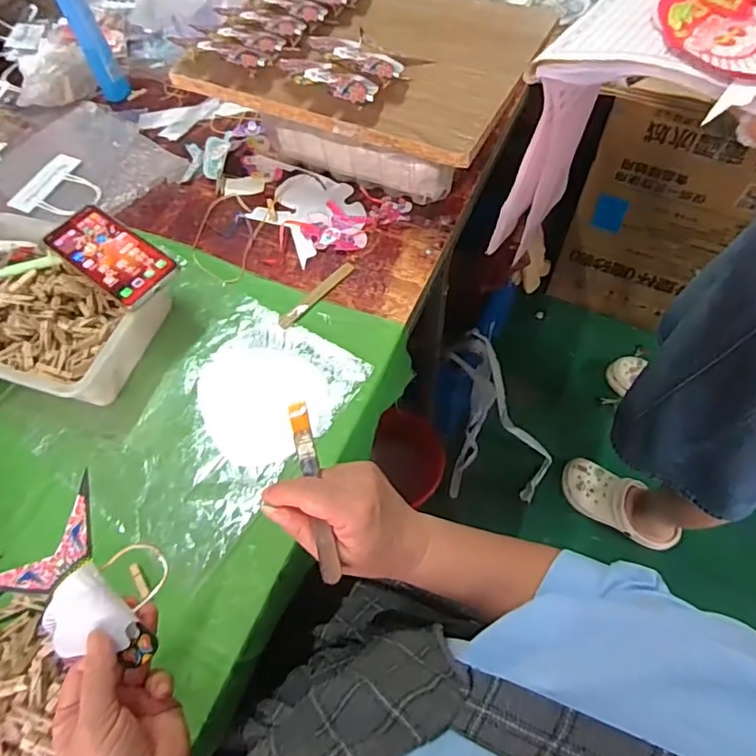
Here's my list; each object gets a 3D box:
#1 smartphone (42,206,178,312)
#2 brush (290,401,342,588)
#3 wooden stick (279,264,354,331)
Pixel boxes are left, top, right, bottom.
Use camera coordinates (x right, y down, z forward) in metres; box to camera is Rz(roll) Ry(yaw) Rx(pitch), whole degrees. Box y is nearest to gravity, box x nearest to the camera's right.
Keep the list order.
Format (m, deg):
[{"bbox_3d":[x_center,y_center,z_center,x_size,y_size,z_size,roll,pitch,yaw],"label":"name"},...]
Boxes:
[{"bbox_3d":[-0.298,-0.139,0.600,0.151,0.013,0.077,35,69,20],"label":"smartphone"},{"bbox_3d":[-0.046,0.080,0.386,0.014,0.005,0.128,-12,77,-3],"label":"brush"},{"bbox_3d":[-0.074,-0.102,0.655,0.018,0.004,0.119,36,69,23],"label":"wooden stick"}]

